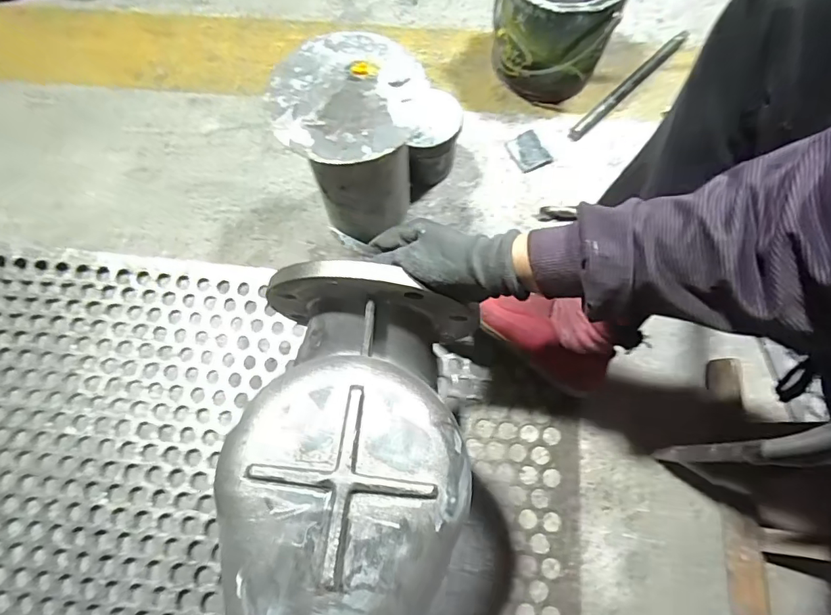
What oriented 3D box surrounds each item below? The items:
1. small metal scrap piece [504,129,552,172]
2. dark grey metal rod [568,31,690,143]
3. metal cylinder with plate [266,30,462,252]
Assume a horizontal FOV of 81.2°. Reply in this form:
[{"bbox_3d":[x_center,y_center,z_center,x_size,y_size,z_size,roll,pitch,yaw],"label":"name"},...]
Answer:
[{"bbox_3d":[0.163,-0.227,0.699,0.049,0.009,0.059,-25,75,-7],"label":"small metal scrap piece"},{"bbox_3d":[0.324,-0.337,0.731,0.265,0.015,0.021,-41,77,-11],"label":"dark grey metal rod"},{"bbox_3d":[-0.057,-0.186,0.574,0.148,0.214,0.171,30,76,9],"label":"metal cylinder with plate"}]

